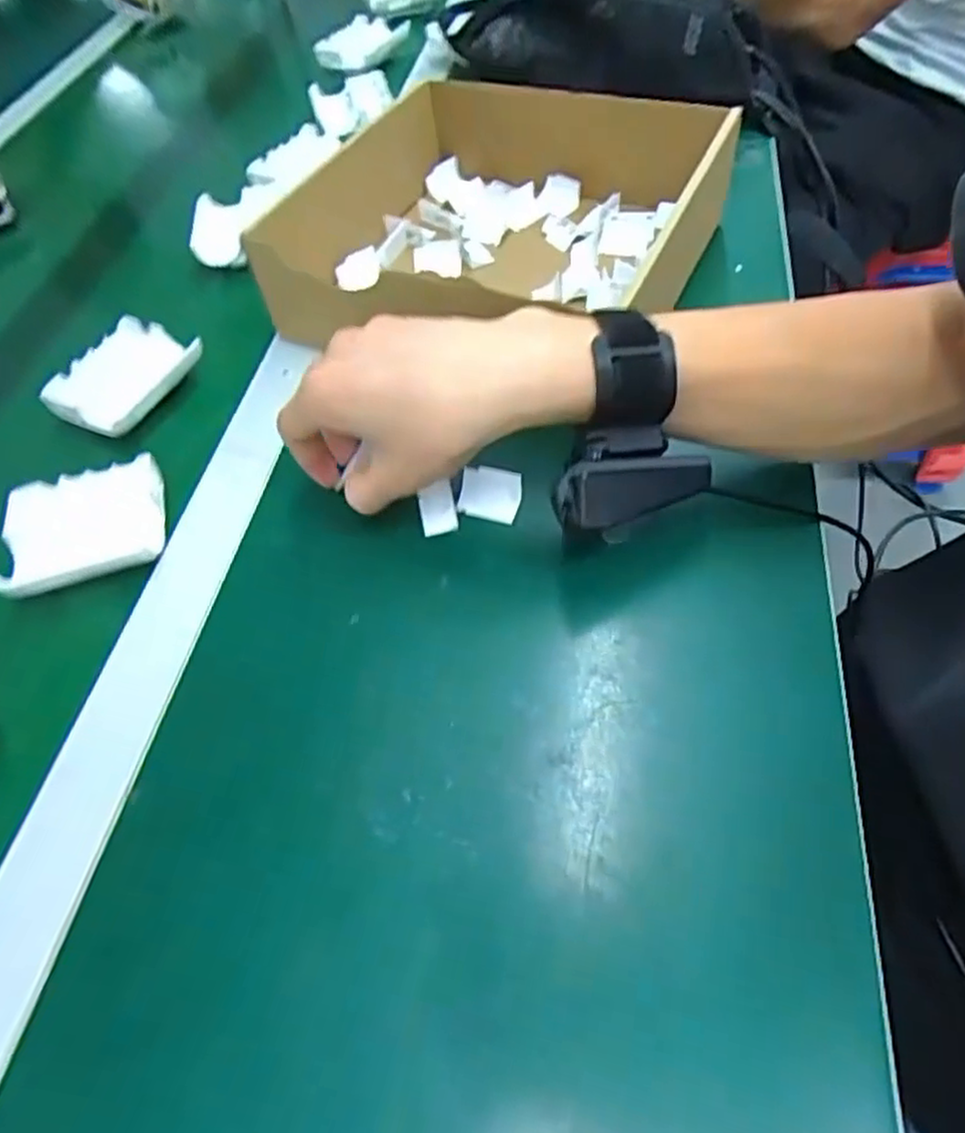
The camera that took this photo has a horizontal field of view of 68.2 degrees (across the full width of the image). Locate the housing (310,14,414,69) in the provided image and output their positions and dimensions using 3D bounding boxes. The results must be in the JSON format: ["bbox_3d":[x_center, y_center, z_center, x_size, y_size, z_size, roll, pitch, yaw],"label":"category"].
[{"bbox_3d":[-0.126,-0.539,0.733,0.091,0.022,0.058,-35,59,-18],"label":"housing"}]

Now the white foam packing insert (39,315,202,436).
[{"bbox_3d":[-0.229,-0.122,0.456,0.064,0.016,0.086,24,60,21],"label":"white foam packing insert"}]

